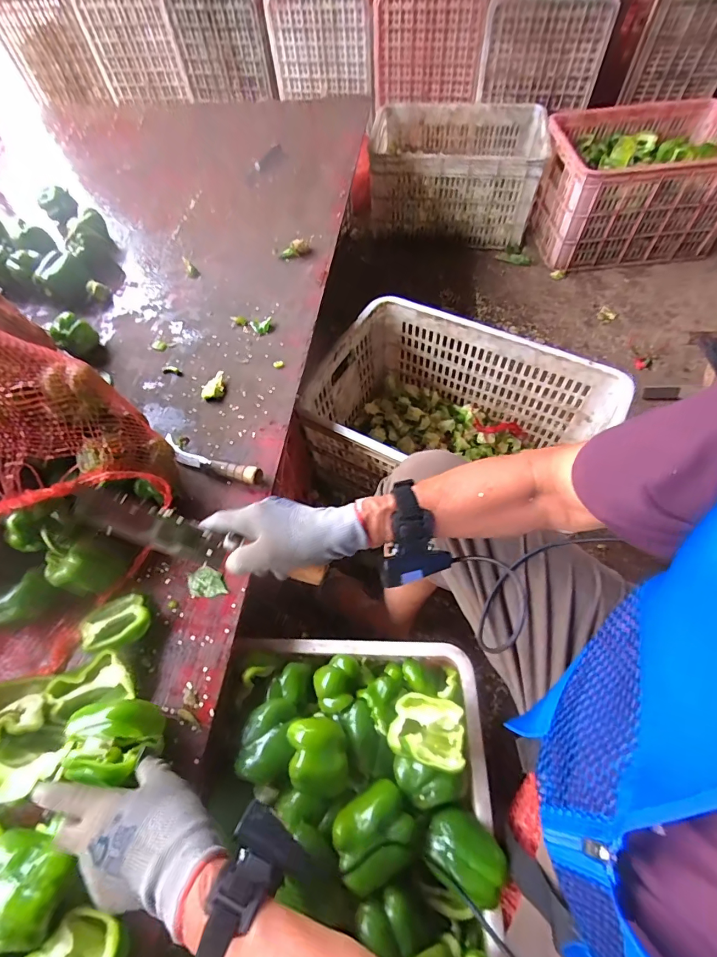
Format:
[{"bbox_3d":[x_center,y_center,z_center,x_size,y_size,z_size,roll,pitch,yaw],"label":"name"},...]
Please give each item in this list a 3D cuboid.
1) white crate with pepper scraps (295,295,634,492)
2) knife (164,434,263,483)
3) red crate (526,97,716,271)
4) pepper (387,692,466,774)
[{"bbox_3d":[0.182,-0.094,0.856,0.516,0.269,0.350,26,62,14],"label":"white crate with pepper scraps"},{"bbox_3d":[-0.223,-0.028,0.623,0.183,0.028,0.030,21,65,15],"label":"knife"},{"bbox_3d":[0.804,-0.845,1.242,0.546,0.284,0.326,-3,59,-3],"label":"red crate"},{"bbox_3d":[0.079,0.289,0.483,0.084,0.038,0.074,1,38,19],"label":"pepper"}]

